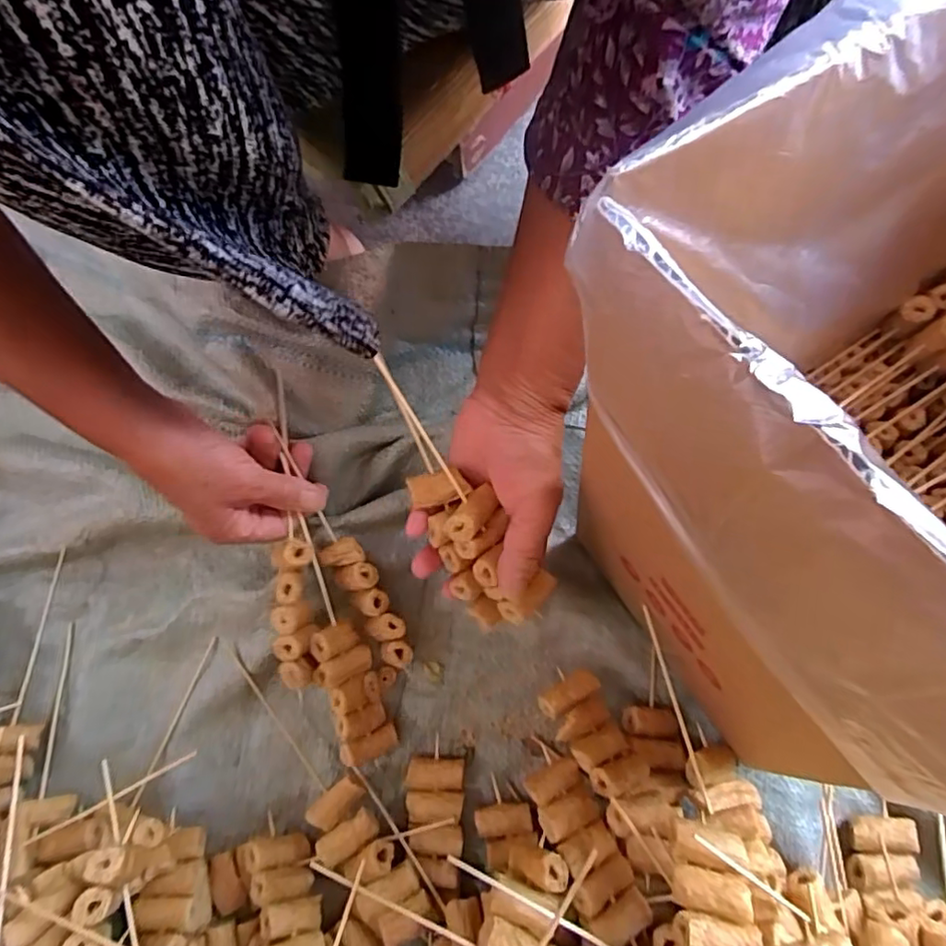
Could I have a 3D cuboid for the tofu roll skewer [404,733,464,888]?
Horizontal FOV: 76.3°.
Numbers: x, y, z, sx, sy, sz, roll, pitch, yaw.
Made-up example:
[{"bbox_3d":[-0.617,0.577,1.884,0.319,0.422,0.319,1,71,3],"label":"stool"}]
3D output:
[{"bbox_3d":[-0.026,0.231,0.410,0.039,0.016,0.082,-2,76,1],"label":"tofu roll skewer"}]

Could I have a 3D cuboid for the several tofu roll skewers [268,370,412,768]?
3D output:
[{"bbox_3d":[-0.105,0.070,0.421,0.079,0.047,0.255,-17,90,-3],"label":"several tofu roll skewers"}]

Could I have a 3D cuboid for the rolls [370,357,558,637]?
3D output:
[{"bbox_3d":[-0.015,0.011,0.386,0.058,0.045,0.185,-27,88,-5],"label":"rolls"}]

